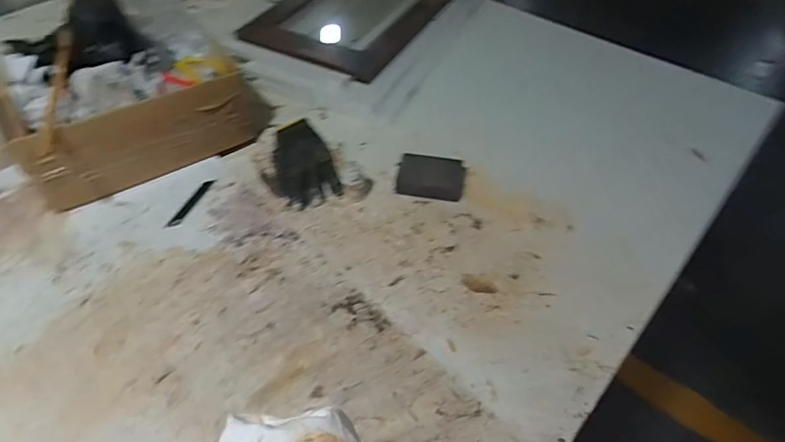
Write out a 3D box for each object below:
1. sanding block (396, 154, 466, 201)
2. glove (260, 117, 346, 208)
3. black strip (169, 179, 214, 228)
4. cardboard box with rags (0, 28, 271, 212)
[{"bbox_3d":[0.060,-0.073,0.748,0.099,0.028,0.079,9,50,6],"label":"sanding block"},{"bbox_3d":[-0.147,-0.093,0.762,0.109,0.032,0.176,-12,51,-11],"label":"glove"},{"bbox_3d":[-0.291,-0.027,0.705,0.015,0.004,0.094,16,51,12],"label":"black strip"},{"bbox_3d":[-0.383,-0.179,0.745,0.343,0.130,0.198,-28,55,-23],"label":"cardboard box with rags"}]

